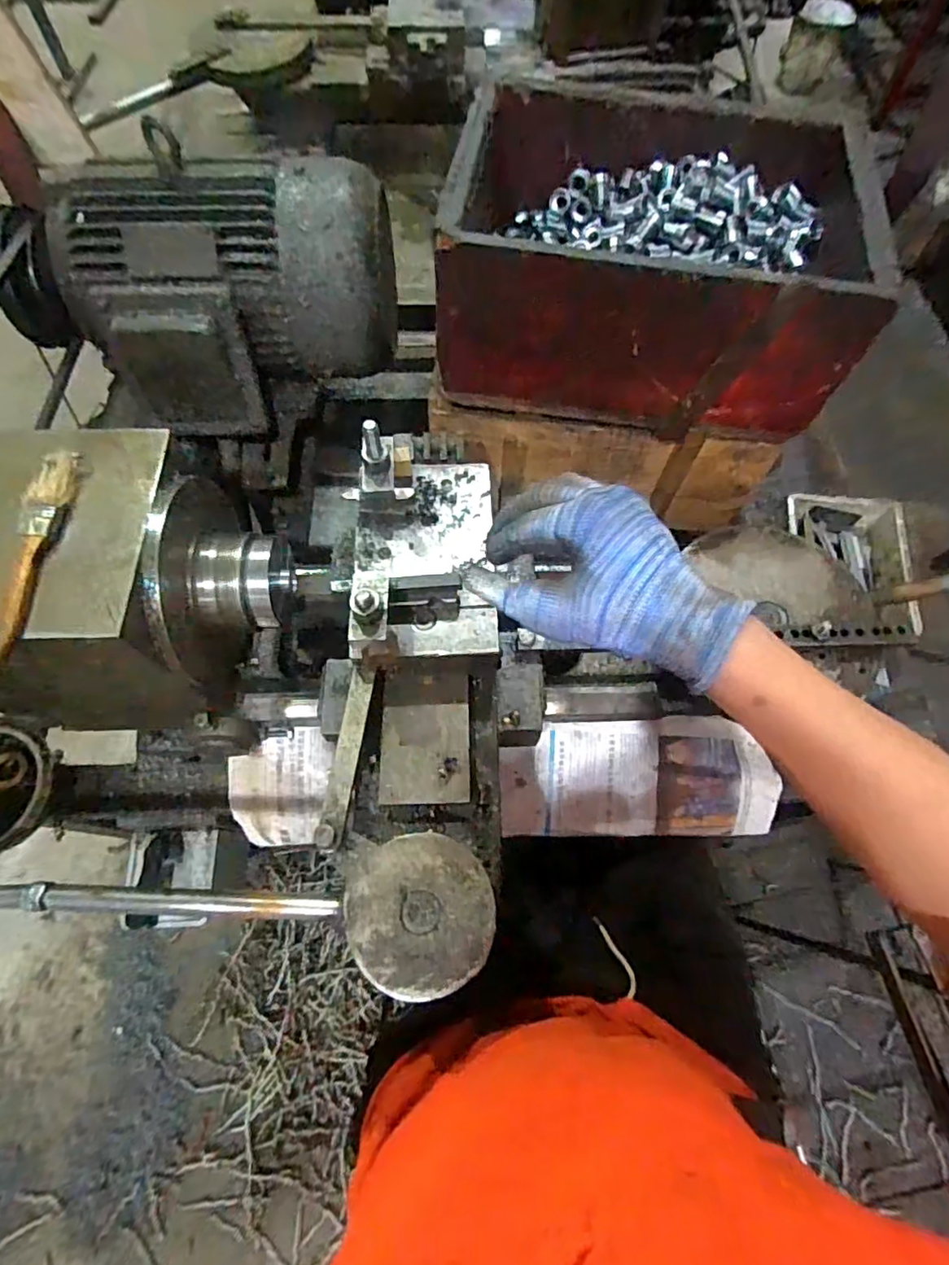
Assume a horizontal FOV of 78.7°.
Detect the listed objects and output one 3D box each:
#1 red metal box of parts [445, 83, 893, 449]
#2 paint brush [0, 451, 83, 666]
[{"bbox_3d":[0.154,-0.337,0.533,0.339,0.151,0.244,7,65,3],"label":"red metal box of parts"},{"bbox_3d":[-0.264,-0.044,0.341,0.022,0.015,0.147,1,65,0],"label":"paint brush"}]

